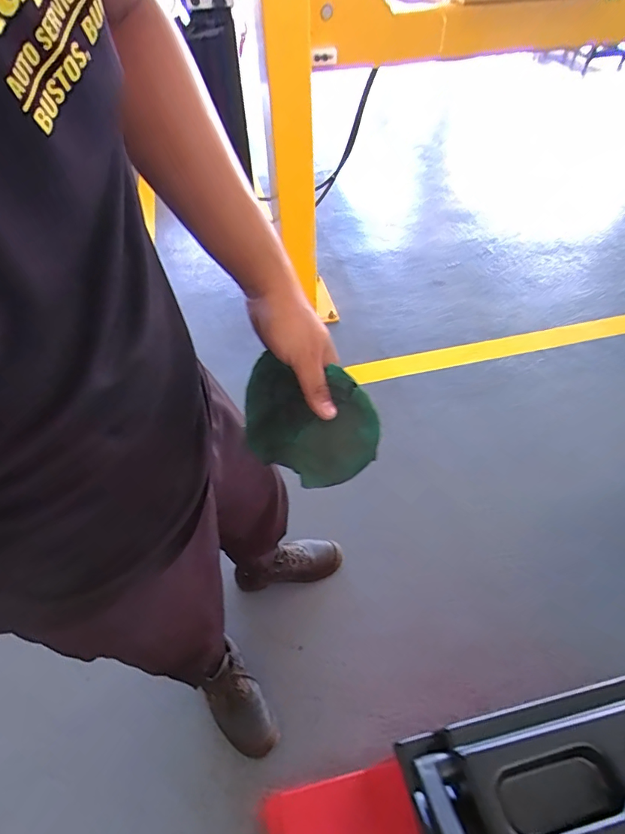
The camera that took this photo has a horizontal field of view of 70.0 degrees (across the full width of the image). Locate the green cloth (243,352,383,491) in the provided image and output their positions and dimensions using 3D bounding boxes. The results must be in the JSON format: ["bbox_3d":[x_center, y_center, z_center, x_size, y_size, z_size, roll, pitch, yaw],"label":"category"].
[{"bbox_3d":[-0.005,0.007,0.448,0.138,0.121,0.027,11,22,22],"label":"green cloth"}]

